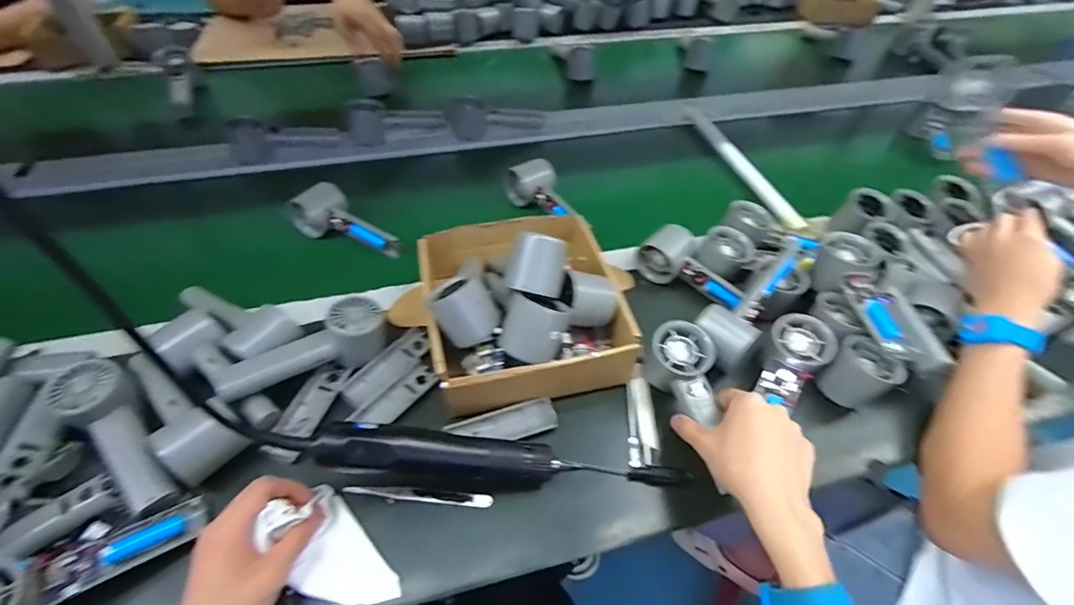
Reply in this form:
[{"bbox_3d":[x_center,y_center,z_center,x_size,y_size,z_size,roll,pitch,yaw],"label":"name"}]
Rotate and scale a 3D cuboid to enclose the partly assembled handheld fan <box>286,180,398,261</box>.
[{"bbox_3d":[-0.256,-0.106,0.626,0.146,0.050,0.080,27,54,4],"label":"partly assembled handheld fan"}]

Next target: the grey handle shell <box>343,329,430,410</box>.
[{"bbox_3d":[-0.156,0.069,0.493,0.034,0.012,0.104,33,57,23],"label":"grey handle shell"}]

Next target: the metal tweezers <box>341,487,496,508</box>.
[{"bbox_3d":[-0.106,0.174,0.415,0.130,0.015,0.011,2,50,-1],"label":"metal tweezers"}]

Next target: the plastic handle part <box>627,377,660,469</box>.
[{"bbox_3d":[0.107,0.121,0.473,0.030,0.014,0.092,3,50,1],"label":"plastic handle part"}]

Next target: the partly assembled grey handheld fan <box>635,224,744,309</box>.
[{"bbox_3d":[0.194,-0.037,0.573,0.141,0.053,0.060,34,56,8],"label":"partly assembled grey handheld fan"}]

